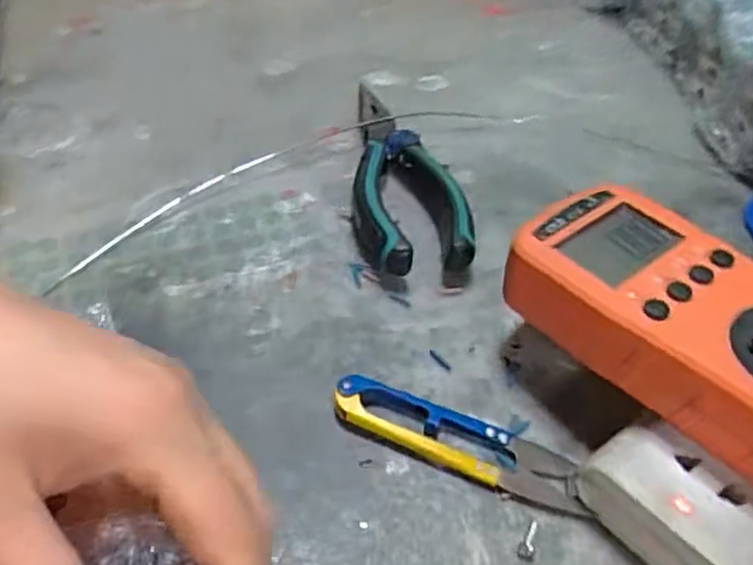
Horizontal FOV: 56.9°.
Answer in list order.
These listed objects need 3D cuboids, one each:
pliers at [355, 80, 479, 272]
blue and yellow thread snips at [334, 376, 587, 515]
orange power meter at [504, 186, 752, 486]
[{"bbox_3d":[0.017,-0.061,0.362,0.054,0.023,0.152,1,46,-2],"label":"pliers"},{"bbox_3d":[0.032,0.058,0.261,0.097,0.012,0.024,19,48,14],"label":"blue and yellow thread snips"},{"bbox_3d":[0.112,0.014,0.250,0.066,0.033,0.126,-33,56,-30],"label":"orange power meter"}]

